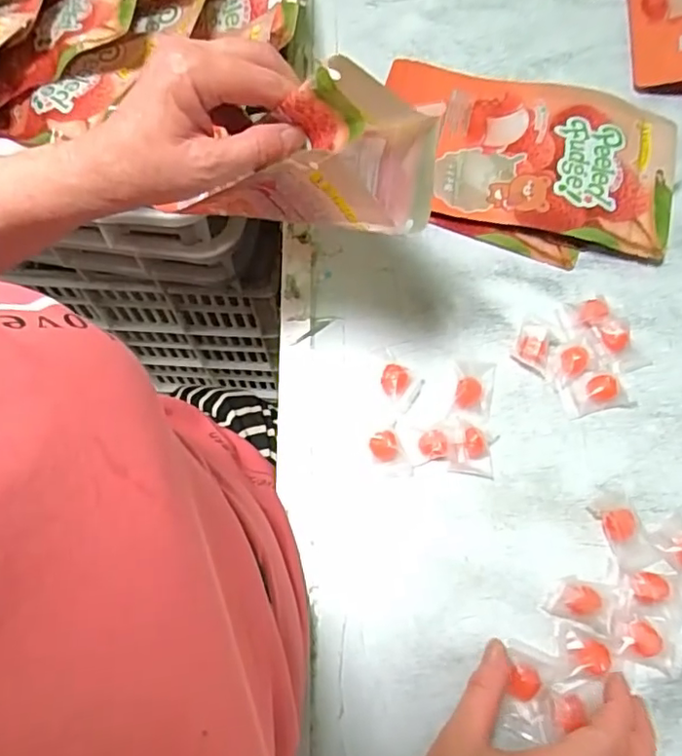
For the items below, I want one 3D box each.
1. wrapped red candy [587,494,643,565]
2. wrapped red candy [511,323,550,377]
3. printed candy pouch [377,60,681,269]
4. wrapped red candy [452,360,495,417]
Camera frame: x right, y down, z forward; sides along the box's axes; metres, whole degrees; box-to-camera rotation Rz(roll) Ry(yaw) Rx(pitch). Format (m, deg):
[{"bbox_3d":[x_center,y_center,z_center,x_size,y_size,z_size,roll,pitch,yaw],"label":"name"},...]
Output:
[{"bbox_3d":[0.197,0.105,0.408,0.027,0.011,0.046,-20,68,-6],"label":"wrapped red candy"},{"bbox_3d":[0.147,-0.022,0.454,0.025,0.018,0.033,9,68,6],"label":"wrapped red candy"},{"bbox_3d":[0.162,-0.200,0.528,0.260,0.022,0.163,15,69,8],"label":"printed candy pouch"},{"bbox_3d":[0.101,0.006,0.449,0.030,0.013,0.040,9,68,6],"label":"wrapped red candy"}]

